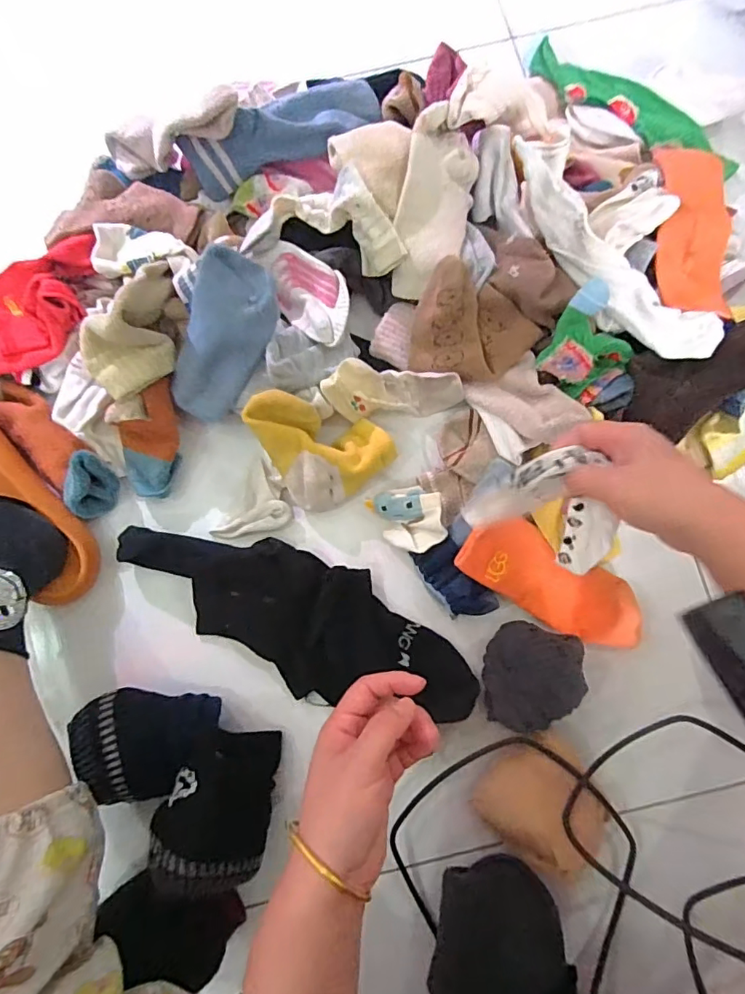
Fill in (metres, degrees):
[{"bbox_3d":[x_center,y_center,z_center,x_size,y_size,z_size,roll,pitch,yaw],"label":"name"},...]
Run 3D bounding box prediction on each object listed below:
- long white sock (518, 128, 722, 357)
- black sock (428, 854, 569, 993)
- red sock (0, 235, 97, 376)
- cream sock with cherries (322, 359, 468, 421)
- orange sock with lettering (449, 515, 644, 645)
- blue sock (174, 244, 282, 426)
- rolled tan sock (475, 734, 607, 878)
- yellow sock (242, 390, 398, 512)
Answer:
[{"bbox_3d":[0.202,-0.202,0.449,0.047,0.045,0.224,-44,94,-7],"label":"long white sock"},{"bbox_3d":[0.097,0.340,0.410,0.090,0.048,0.105,8,80,3],"label":"black sock"},{"bbox_3d":[-0.331,-0.183,0.503,0.166,0.047,0.091,-30,80,-4],"label":"red sock"},{"bbox_3d":[0.019,-0.099,0.488,0.132,0.057,0.039,0,79,-13],"label":"cream sock with cherries"},{"bbox_3d":[0.159,0.074,0.466,0.163,0.033,0.069,30,81,6],"label":"orange sock with lettering"},{"bbox_3d":[-0.135,-0.138,0.465,0.072,0.025,0.148,29,113,6],"label":"blue sock"},{"bbox_3d":[0.138,0.248,0.427,0.090,0.054,0.084,0,79,1],"label":"rolled tan sock"},{"bbox_3d":[-0.047,-0.053,0.476,0.099,0.064,0.106,-36,81,-5],"label":"yellow sock"}]

